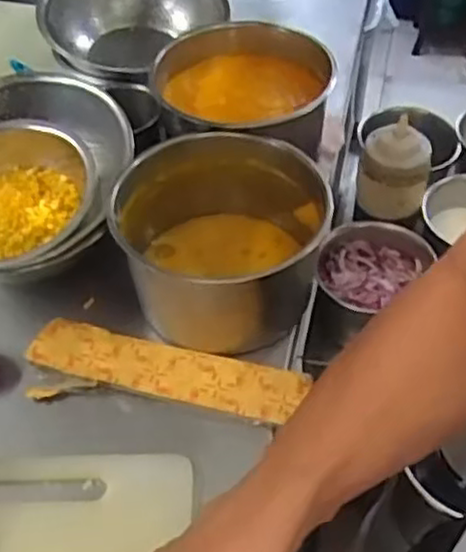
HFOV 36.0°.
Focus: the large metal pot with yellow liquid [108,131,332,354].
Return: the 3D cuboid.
[{"bbox_3d":[-0.012,-0.030,0.679,0.179,0.121,0.181,-1,49,1],"label":"large metal pot with yellow liquid"}]

